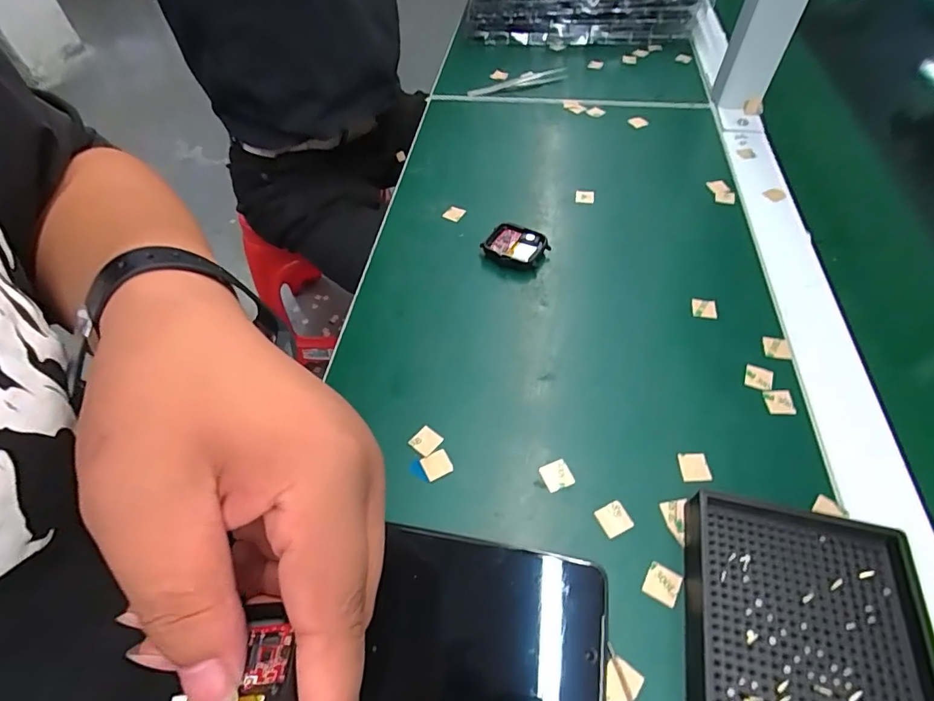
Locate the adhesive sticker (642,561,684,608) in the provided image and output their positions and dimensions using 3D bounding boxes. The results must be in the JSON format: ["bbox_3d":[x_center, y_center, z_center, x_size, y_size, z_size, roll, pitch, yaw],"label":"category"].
[{"bbox_3d":[0.095,0.114,0.234,0.015,0.004,0.016,27,61,17],"label":"adhesive sticker"}]

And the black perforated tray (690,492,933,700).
[{"bbox_3d":[0.145,0.138,0.200,0.095,0.022,0.134,11,55,11],"label":"black perforated tray"}]

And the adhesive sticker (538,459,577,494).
[{"bbox_3d":[0.050,0.069,0.267,0.016,0.004,0.015,-18,55,-11],"label":"adhesive sticker"}]

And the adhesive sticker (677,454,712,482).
[{"bbox_3d":[0.127,0.065,0.269,0.015,0.004,0.017,1,53,3],"label":"adhesive sticker"}]

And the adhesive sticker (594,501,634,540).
[{"bbox_3d":[0.077,0.089,0.253,0.015,0.004,0.015,-25,62,-13],"label":"adhesive sticker"}]

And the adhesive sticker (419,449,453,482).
[{"bbox_3d":[-0.017,0.065,0.274,0.016,0.004,0.015,-23,56,-15],"label":"adhesive sticker"}]

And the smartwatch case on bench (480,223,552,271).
[{"bbox_3d":[0.038,-0.080,0.377,0.046,0.014,0.037,23,57,18],"label":"smartwatch case on bench"}]

